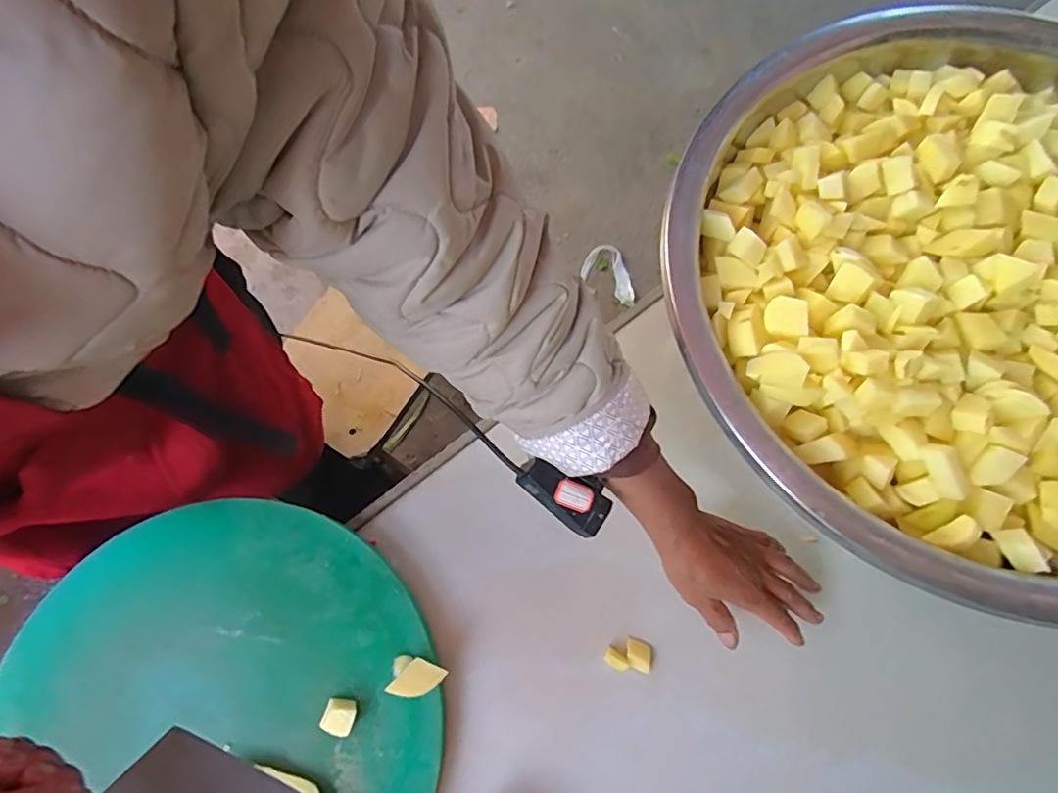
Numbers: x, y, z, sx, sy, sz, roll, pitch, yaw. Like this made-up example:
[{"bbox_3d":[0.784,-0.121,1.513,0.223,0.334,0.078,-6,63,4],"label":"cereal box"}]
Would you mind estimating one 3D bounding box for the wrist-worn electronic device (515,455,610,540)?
[{"bbox_3d":[0.026,0.073,0.413,0.070,0.029,0.024,40,41,-2],"label":"wrist-worn electronic device"}]

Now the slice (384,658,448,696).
[{"bbox_3d":[-0.100,0.252,0.490,0.031,0.004,0.044,38,64,22],"label":"slice"}]

